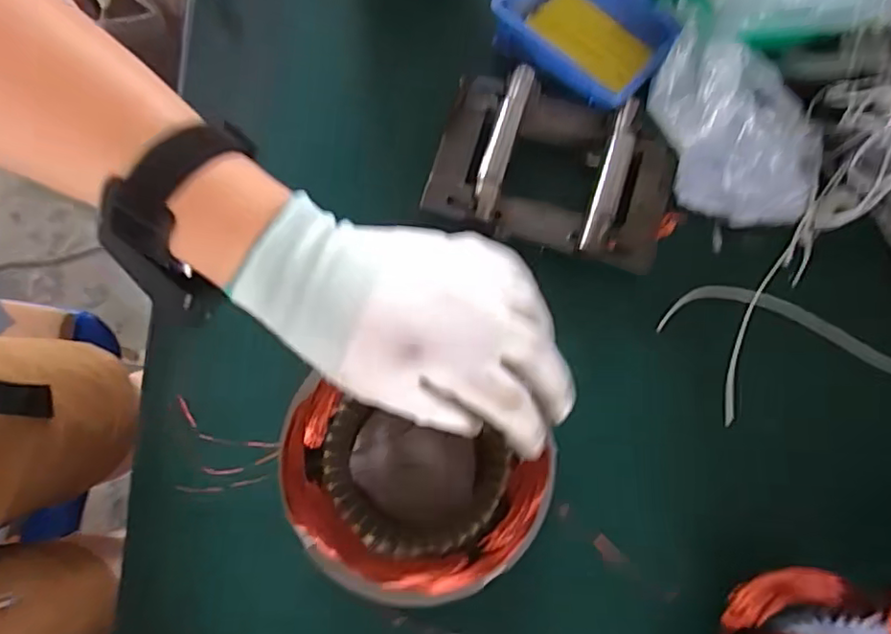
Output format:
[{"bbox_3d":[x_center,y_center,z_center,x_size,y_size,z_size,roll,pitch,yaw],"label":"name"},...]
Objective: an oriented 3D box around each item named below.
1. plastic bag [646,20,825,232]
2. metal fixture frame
[{"bbox_3d":[0.238,-0.151,0.470,0.165,0.118,0.102,31,80,7],"label":"plastic bag"},{"bbox_3d":[0.090,-0.125,0.502,0.198,0.048,0.138,14,78,4],"label":"metal fixture frame"}]

